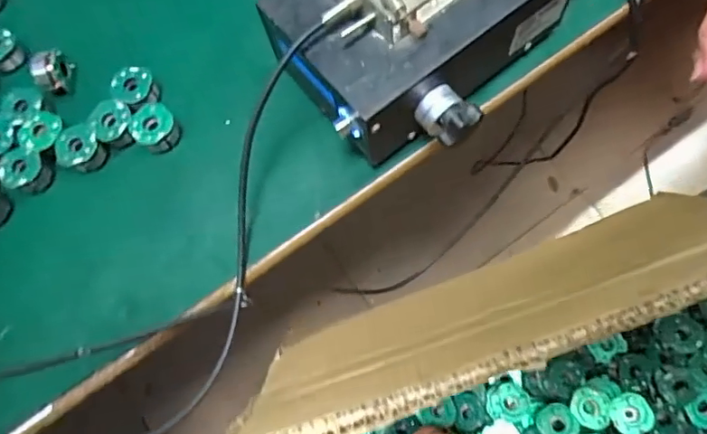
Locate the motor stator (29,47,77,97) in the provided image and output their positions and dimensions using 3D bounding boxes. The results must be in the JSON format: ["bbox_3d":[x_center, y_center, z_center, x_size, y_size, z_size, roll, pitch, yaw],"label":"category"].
[{"bbox_3d":[-0.235,-0.112,0.417,0.026,0.024,0.025,-11,71,-6],"label":"motor stator"}]

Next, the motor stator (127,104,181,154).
[{"bbox_3d":[-0.147,-0.064,0.398,0.038,0.021,0.031,42,74,12],"label":"motor stator"}]

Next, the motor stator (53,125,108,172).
[{"bbox_3d":[-0.204,-0.050,0.397,0.031,0.021,0.032,1,70,-2],"label":"motor stator"}]

